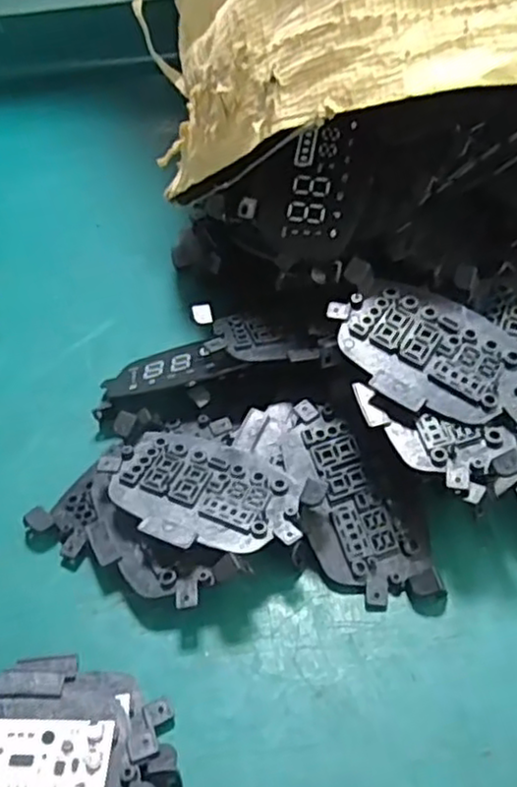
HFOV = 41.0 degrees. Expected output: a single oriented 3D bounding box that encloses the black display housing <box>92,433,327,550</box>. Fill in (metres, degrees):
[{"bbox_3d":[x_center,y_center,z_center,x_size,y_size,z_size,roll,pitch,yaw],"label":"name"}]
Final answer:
[{"bbox_3d":[-0.029,0.048,0.349,0.109,0.009,0.064,21,45,24],"label":"black display housing"}]

